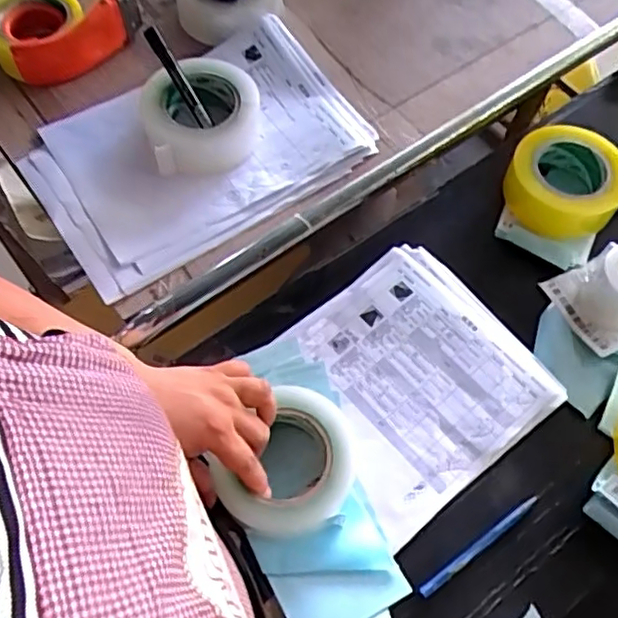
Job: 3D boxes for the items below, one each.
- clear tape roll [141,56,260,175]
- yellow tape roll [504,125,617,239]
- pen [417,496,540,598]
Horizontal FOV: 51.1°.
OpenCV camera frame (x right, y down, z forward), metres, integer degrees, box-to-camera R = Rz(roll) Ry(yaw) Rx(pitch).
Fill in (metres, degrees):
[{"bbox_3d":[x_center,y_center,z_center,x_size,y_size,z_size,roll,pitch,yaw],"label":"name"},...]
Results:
[{"bbox_3d":[-0.116,-0.212,0.703,0.121,0.045,0.129,1,63,-1],"label":"clear tape roll"},{"bbox_3d":[0.287,-0.141,0.723,0.123,0.056,0.121,1,63,-1],"label":"yellow tape roll"},{"bbox_3d":[0.147,0.203,0.558,0.134,0.012,0.012,-31,68,-16],"label":"pen"}]

